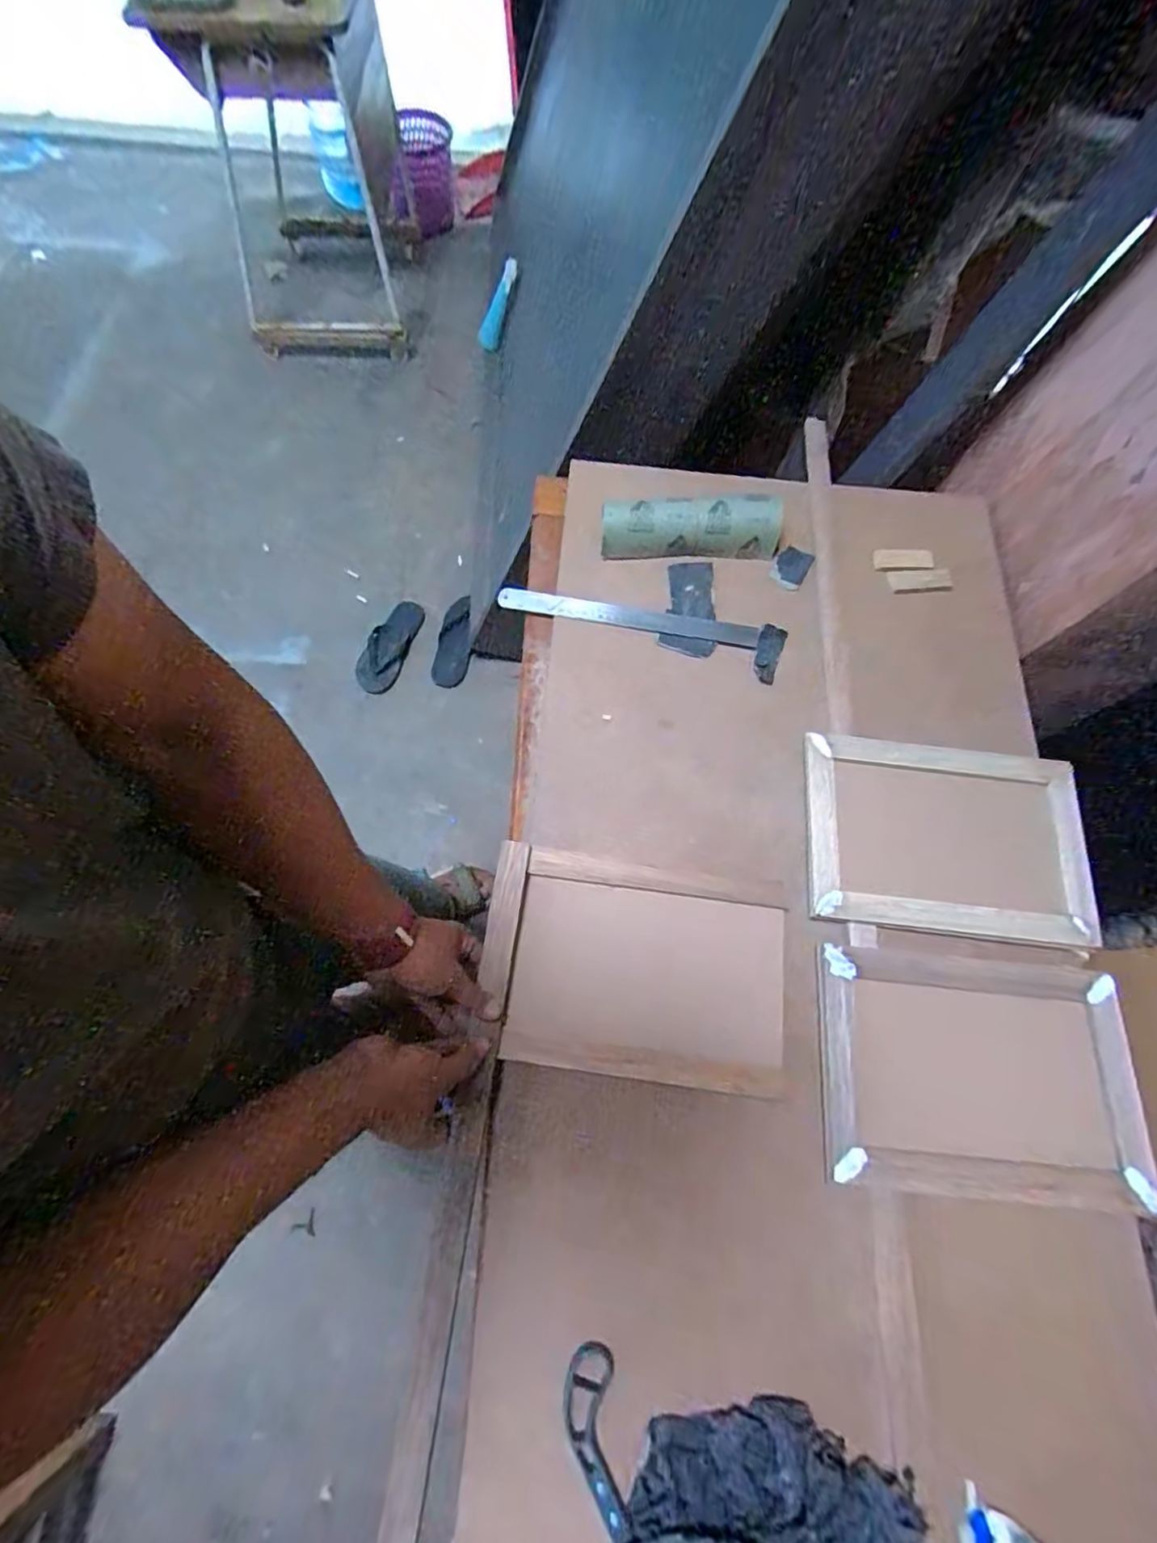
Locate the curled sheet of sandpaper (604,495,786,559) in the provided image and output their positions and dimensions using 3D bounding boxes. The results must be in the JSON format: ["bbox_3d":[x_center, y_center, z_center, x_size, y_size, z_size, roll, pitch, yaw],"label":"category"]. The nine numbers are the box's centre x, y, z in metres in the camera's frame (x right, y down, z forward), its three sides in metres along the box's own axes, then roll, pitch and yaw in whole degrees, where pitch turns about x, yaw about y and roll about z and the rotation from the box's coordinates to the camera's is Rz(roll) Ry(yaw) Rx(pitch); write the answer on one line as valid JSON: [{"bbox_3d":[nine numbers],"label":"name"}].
[{"bbox_3d":[0.146,-0.320,0.770,0.230,0.057,0.066,-1,68,1],"label":"curled sheet of sandpaper"}]

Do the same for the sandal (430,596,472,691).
[{"bbox_3d":[-0.322,-0.343,1.565,0.100,0.041,0.254,11,69,0],"label":"sandal"}]

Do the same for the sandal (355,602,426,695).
[{"bbox_3d":[-0.498,-0.336,1.570,0.111,0.031,0.274,17,69,2],"label":"sandal"}]

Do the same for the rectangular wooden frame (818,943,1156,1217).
[{"bbox_3d":[0.383,0.287,0.569,0.299,0.025,0.204,5,68,3],"label":"rectangular wooden frame"}]

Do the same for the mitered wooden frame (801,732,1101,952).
[{"bbox_3d":[0.406,0.073,0.657,0.312,0.030,0.204,7,71,-2],"label":"mitered wooden frame"}]

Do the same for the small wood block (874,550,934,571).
[{"bbox_3d":[0.431,-0.281,0.791,0.079,0.008,0.029,0,68,1],"label":"small wood block"}]

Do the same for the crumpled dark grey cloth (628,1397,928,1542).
[{"bbox_3d":[0.148,0.570,0.432,0.217,0.052,0.147,0,68,1],"label":"crumpled dark grey cloth"}]

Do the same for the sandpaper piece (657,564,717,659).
[{"bbox_3d":[0.144,-0.209,0.759,0.068,0.007,0.132,9,73,3],"label":"sandpaper piece"}]

